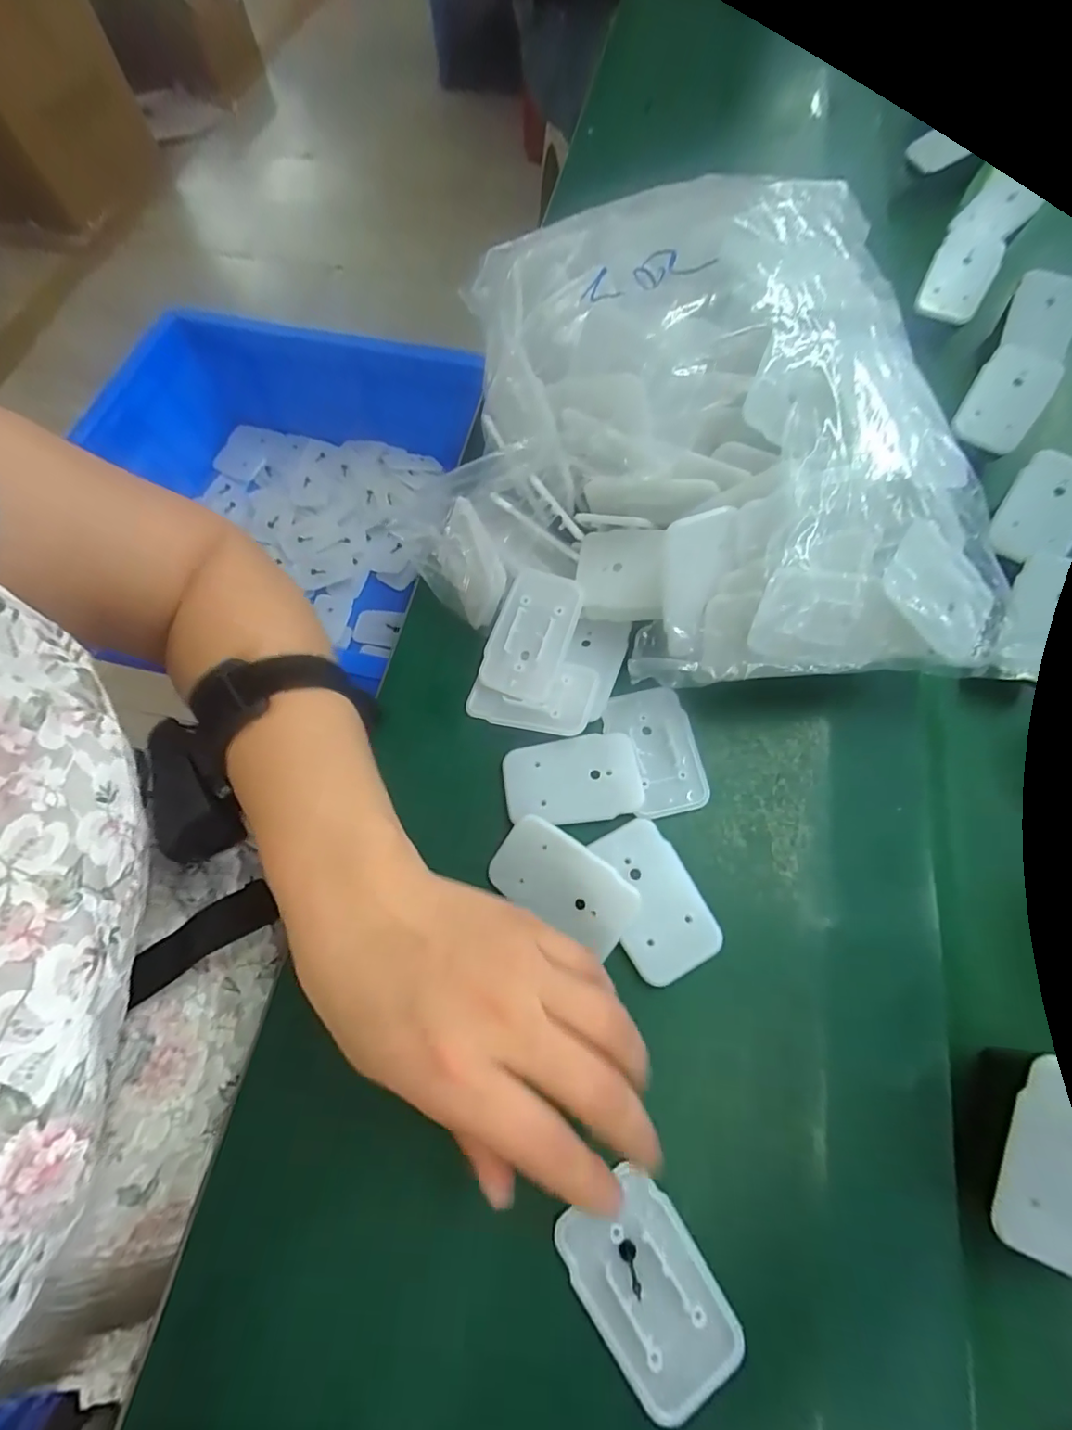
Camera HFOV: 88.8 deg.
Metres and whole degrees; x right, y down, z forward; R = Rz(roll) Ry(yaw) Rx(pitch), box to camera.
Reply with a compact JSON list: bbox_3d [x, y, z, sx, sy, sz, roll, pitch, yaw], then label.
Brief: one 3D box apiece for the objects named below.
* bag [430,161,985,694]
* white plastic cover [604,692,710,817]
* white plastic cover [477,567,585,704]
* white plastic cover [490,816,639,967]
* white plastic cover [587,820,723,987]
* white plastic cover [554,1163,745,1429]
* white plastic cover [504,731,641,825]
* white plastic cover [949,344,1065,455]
[{"bbox_3d":[0.074,-0.141,0.288,0.260,0.119,0.245,-1,68,0],"label":"bag"},{"bbox_3d":[0.063,0.019,0.288,0.043,0.005,0.067,-12,66,-3],"label":"white plastic cover"},{"bbox_3d":[-0.003,-0.044,0.298,0.042,0.005,0.069,21,93,19],"label":"white plastic cover"},{"bbox_3d":[0.013,0.079,0.259,0.069,0.004,0.040,30,98,17],"label":"white plastic cover"},{"bbox_3d":[0.053,0.086,0.258,0.041,0.007,0.068,-25,68,-8],"label":"white plastic cover"},{"bbox_3d":[0.043,0.218,0.207,0.045,0.005,0.067,-31,72,-13],"label":"white plastic cover"},{"bbox_3d":[0.019,0.034,0.282,0.069,0.006,0.043,-11,66,-2],"label":"white plastic cover"},{"bbox_3d":[0.297,-0.198,0.345,0.044,0.006,0.065,30,94,2],"label":"white plastic cover"}]

